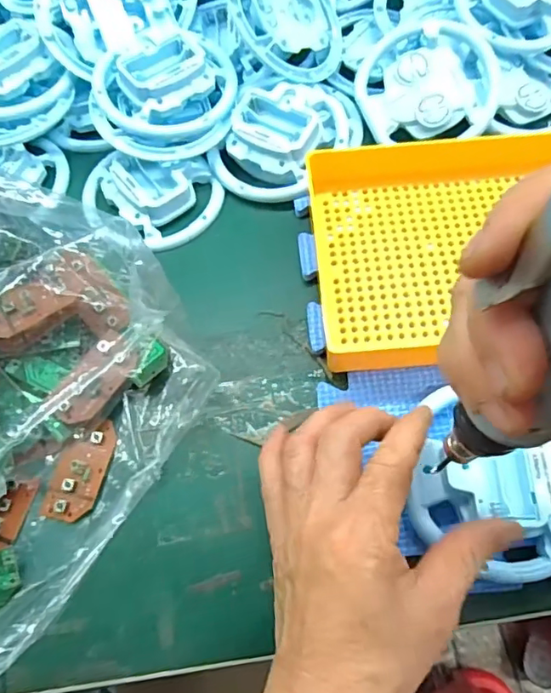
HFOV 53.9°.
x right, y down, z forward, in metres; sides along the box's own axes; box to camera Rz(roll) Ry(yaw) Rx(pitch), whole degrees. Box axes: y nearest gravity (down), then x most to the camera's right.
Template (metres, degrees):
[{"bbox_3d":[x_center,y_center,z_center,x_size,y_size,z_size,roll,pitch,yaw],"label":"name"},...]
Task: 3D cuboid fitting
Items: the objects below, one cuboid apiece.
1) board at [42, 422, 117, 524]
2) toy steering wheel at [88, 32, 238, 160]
[{"bbox_3d":[-0.114,0.072,0.317,0.029,0.007,0.059,13,67,9],"label":"board"},{"bbox_3d":[-0.081,-0.184,0.404,0.107,0.045,0.104,-13,65,-3],"label":"toy steering wheel"}]

